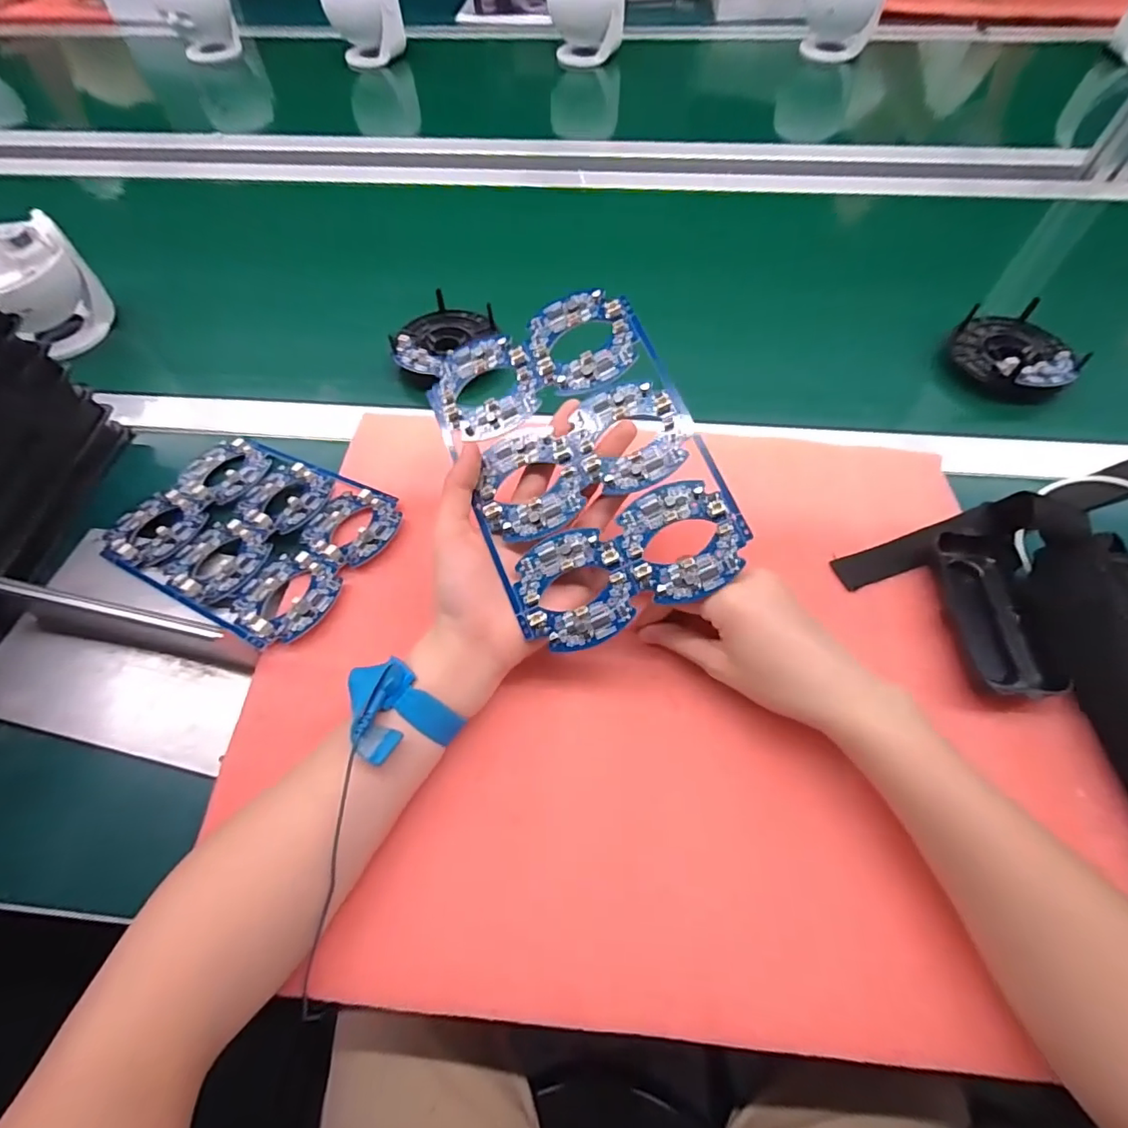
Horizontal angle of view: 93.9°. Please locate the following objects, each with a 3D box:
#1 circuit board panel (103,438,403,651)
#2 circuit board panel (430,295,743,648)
[{"bbox_3d":[-0.230,-0.027,0.391,0.194,0.009,0.137,22,59,19],"label":"circuit board panel"},{"bbox_3d":[0.010,-0.062,0.313,0.136,0.007,0.199,-26,78,4],"label":"circuit board panel"}]

